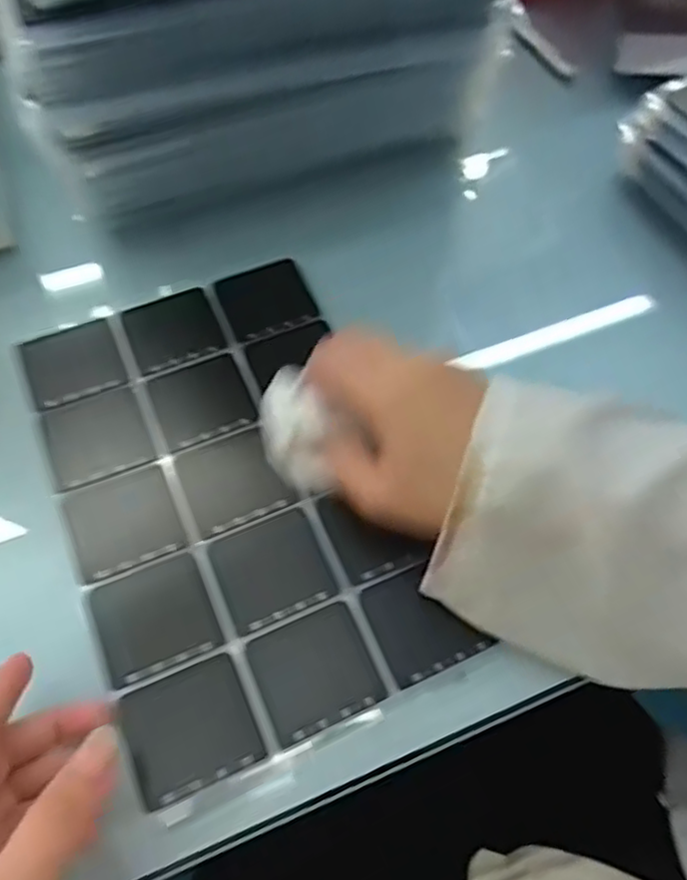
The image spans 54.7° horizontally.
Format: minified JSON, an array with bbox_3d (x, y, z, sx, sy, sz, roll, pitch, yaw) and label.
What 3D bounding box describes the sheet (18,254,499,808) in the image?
[{"bbox_3d":[-0.059,0.025,0.346,0.162,0.011,0.250,-20,67,-13],"label":"sheet"}]

